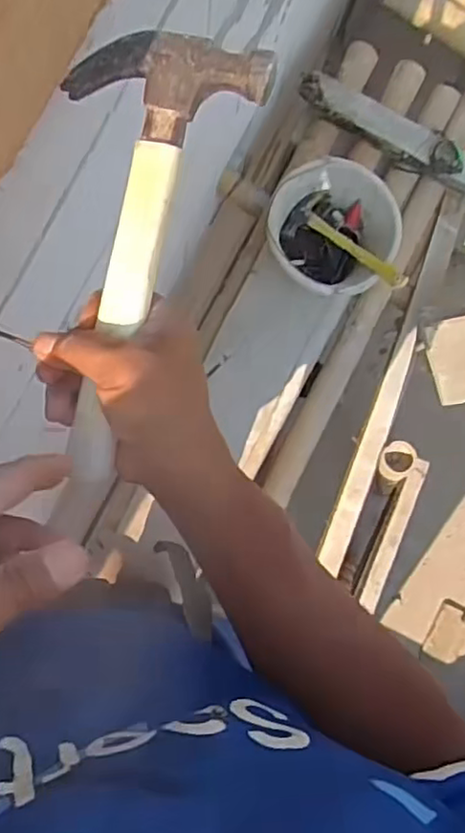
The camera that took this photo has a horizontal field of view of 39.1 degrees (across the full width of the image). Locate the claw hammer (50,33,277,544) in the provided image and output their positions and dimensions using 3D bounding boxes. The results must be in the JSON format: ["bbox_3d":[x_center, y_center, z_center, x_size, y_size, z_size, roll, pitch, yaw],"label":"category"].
[{"bbox_3d":[-0.060,-0.069,0.364,0.101,0.026,0.273,13,95,-4],"label":"claw hammer"}]

